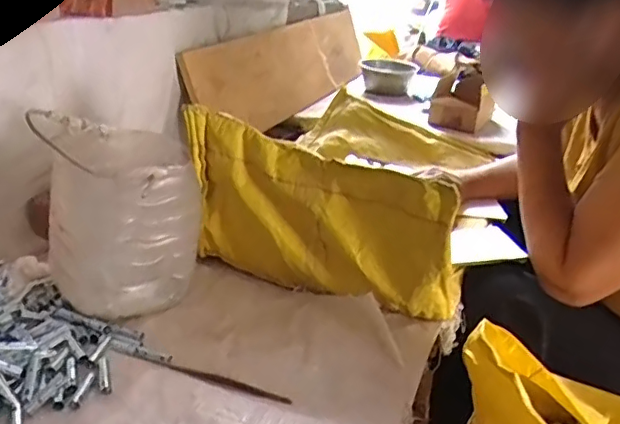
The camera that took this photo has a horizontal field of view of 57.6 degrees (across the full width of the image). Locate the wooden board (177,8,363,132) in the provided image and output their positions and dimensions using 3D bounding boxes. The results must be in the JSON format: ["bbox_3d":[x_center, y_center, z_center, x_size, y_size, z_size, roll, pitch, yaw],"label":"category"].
[{"bbox_3d":[-0.039,-0.311,1.222,0.032,0.180,0.680,2,24,29],"label":"wooden board"}]

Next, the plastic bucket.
[{"bbox_3d":[-0.209,0.006,0.630,0.149,0.172,0.134,-11,29,-33],"label":"plastic bucket"}]

